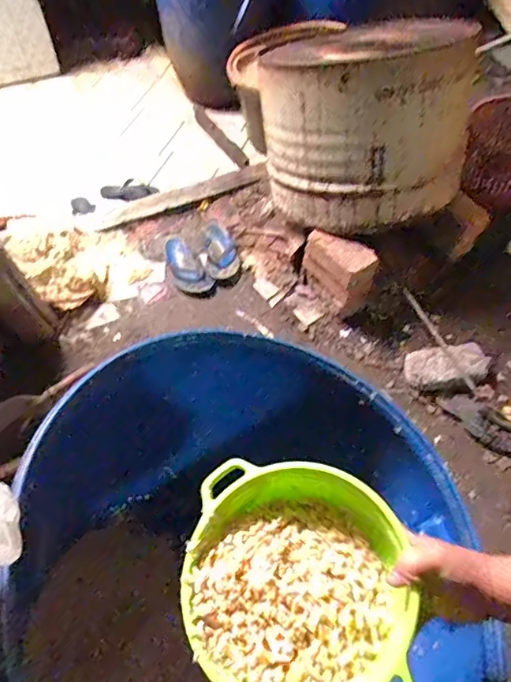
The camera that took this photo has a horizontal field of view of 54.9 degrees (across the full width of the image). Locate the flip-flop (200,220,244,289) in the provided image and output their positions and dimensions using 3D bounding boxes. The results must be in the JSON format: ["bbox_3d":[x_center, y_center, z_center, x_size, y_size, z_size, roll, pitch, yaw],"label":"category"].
[{"bbox_3d":[-0.121,-0.304,1.704,0.123,0.051,0.311,-11,53,-5],"label":"flip-flop"}]

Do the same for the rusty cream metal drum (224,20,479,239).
[{"bbox_3d":[0.326,-0.656,1.419,0.576,0.440,0.536,13,55,13],"label":"rusty cream metal drum"}]

